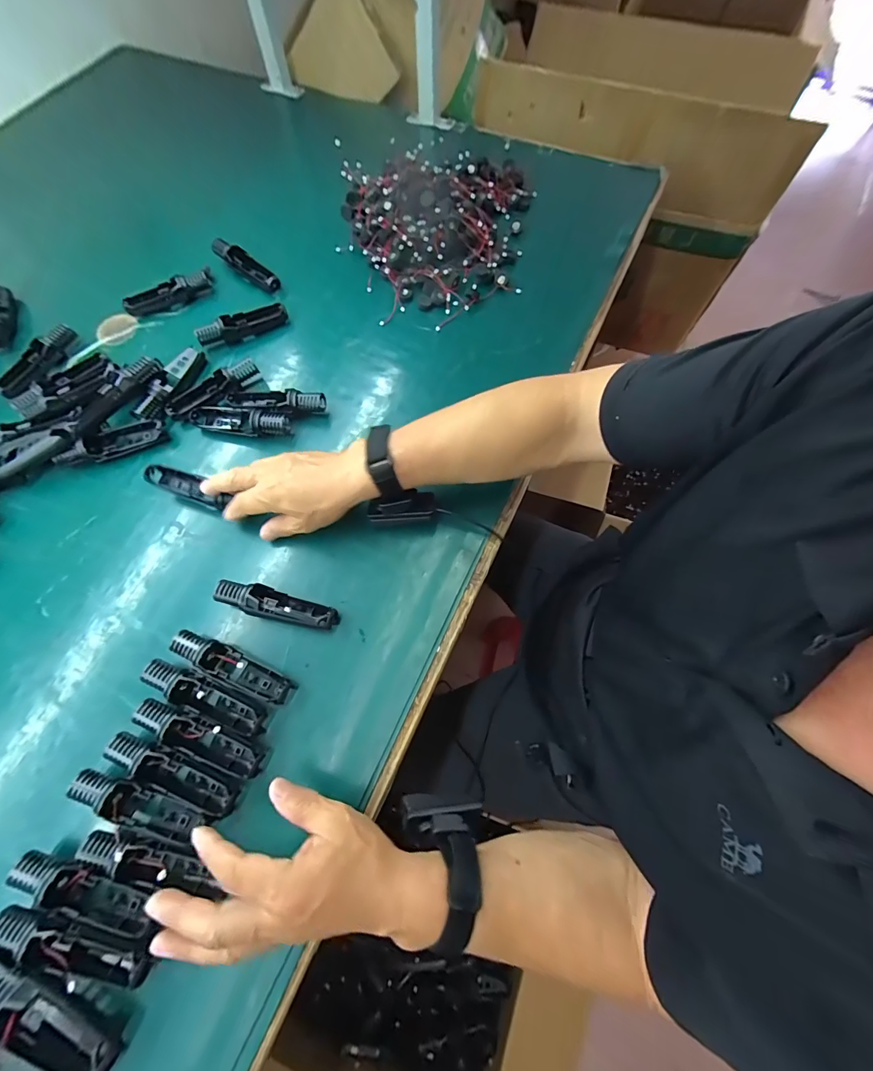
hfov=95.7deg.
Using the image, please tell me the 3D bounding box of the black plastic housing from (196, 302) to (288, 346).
[{"bbox_3d":[-0.263,-0.286,0.536,0.119,0.034,0.024,-27,70,-8],"label":"black plastic housing"}]

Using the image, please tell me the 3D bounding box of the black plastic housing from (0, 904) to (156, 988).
[{"bbox_3d":[-0.279,0.312,0.300,0.123,0.020,0.027,14,70,8],"label":"black plastic housing"}]

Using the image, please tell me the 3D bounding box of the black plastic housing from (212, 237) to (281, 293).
[{"bbox_3d":[-0.281,-0.398,0.579,0.117,0.017,0.027,37,74,2],"label":"black plastic housing"}]

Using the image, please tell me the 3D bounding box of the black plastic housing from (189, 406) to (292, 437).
[{"bbox_3d":[-0.239,-0.139,0.484,0.128,0.031,0.034,10,70,6],"label":"black plastic housing"}]

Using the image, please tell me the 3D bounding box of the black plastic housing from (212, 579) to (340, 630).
[{"bbox_3d":[-0.161,0.070,0.398,0.121,0.032,0.030,15,70,8],"label":"black plastic housing"}]

